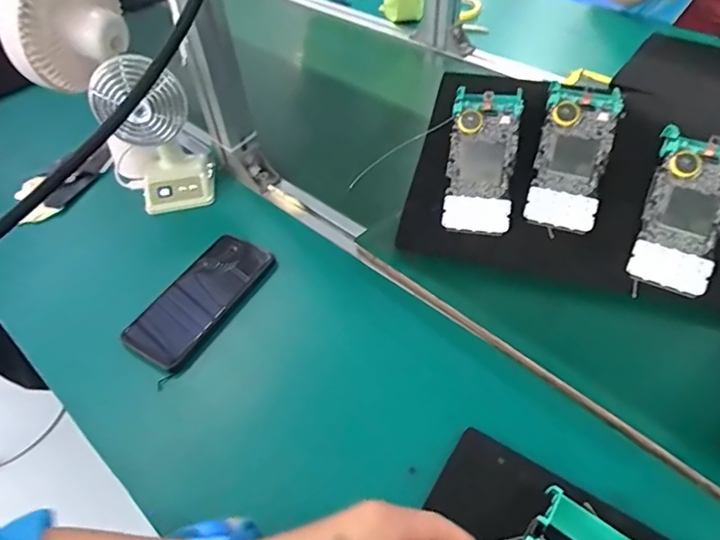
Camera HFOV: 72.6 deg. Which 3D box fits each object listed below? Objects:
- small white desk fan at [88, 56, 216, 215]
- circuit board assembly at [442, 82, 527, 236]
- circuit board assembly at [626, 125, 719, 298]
[{"bbox_3d":[-0.240,-0.155,0.552,0.111,0.160,0.078,-14,50,-9],"label":"small white desk fan"},{"bbox_3d":[0.127,-0.113,0.513,0.068,0.015,0.154,7,83,9],"label":"circuit board assembly"},{"bbox_3d":[0.307,-0.056,0.462,0.068,0.024,0.160,19,84,18],"label":"circuit board assembly"}]

